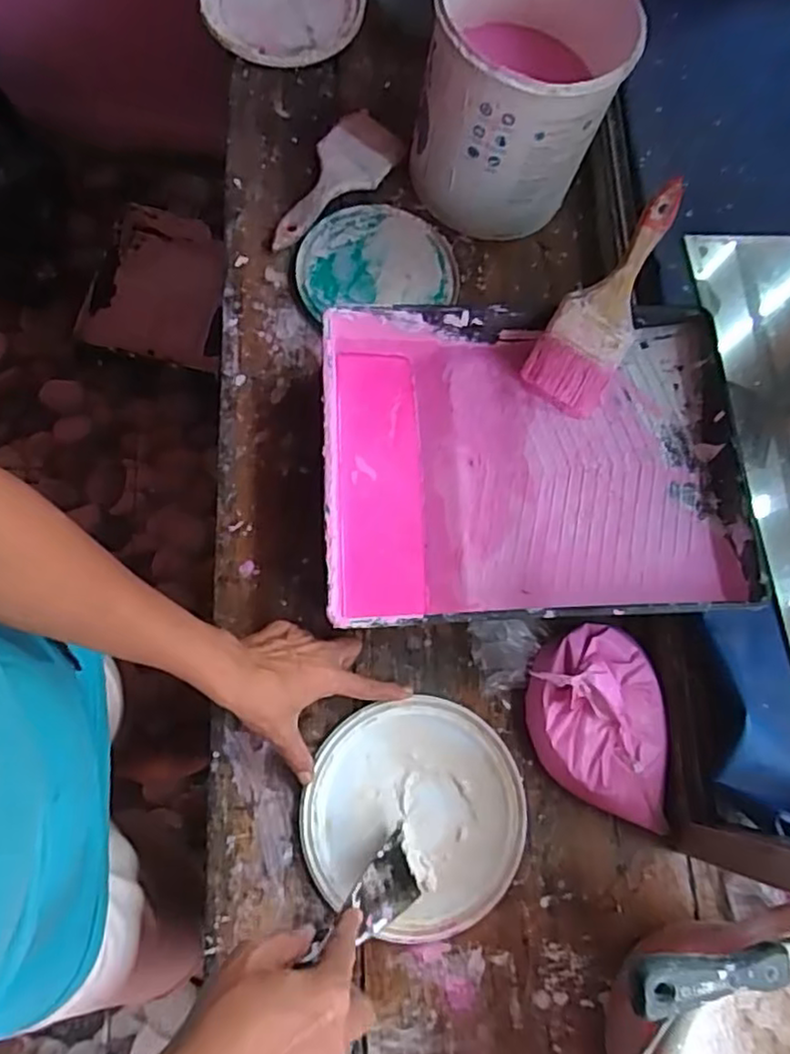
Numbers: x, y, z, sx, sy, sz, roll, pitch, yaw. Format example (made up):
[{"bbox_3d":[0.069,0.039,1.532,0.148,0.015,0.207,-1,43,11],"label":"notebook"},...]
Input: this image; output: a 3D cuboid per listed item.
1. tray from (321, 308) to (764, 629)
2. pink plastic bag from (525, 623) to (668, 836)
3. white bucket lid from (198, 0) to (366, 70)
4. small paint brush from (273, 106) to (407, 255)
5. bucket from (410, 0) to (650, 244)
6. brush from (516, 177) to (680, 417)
[{"bbox_3d":[0.115,-0.052,0.588,0.349,0.066,0.272,-1,73,-7],"label":"tray"},{"bbox_3d":[0.170,0.163,0.560,0.119,0.050,0.160,6,73,-5],"label":"pink plastic bag"},{"bbox_3d":[-0.127,-0.586,0.750,0.170,0.024,0.165,2,73,-6],"label":"white bucket lid"},{"bbox_3d":[-0.064,-0.357,0.696,0.073,0.016,0.193,33,73,4],"label":"small paint brush"},{"bbox_3d":[0.116,-0.411,0.638,0.169,0.170,0.169,2,73,-6],"label":"bucket"},{"bbox_3d":[0.187,-0.198,0.586,0.071,0.023,0.202,30,100,6],"label":"brush"}]

